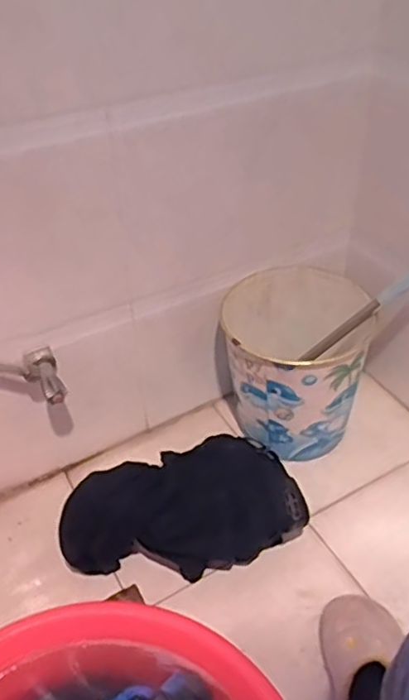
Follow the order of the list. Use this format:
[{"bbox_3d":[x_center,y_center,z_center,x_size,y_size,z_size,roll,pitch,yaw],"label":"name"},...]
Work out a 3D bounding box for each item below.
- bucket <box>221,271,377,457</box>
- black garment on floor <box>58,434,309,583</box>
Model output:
[{"bbox_3d":[0.149,0.041,1.089,0.229,0.276,0.223,-1,41,1],"label":"bucket"},{"bbox_3d":[-0.035,0.246,0.953,0.352,0.150,0.187,-14,42,-14],"label":"black garment on floor"}]

